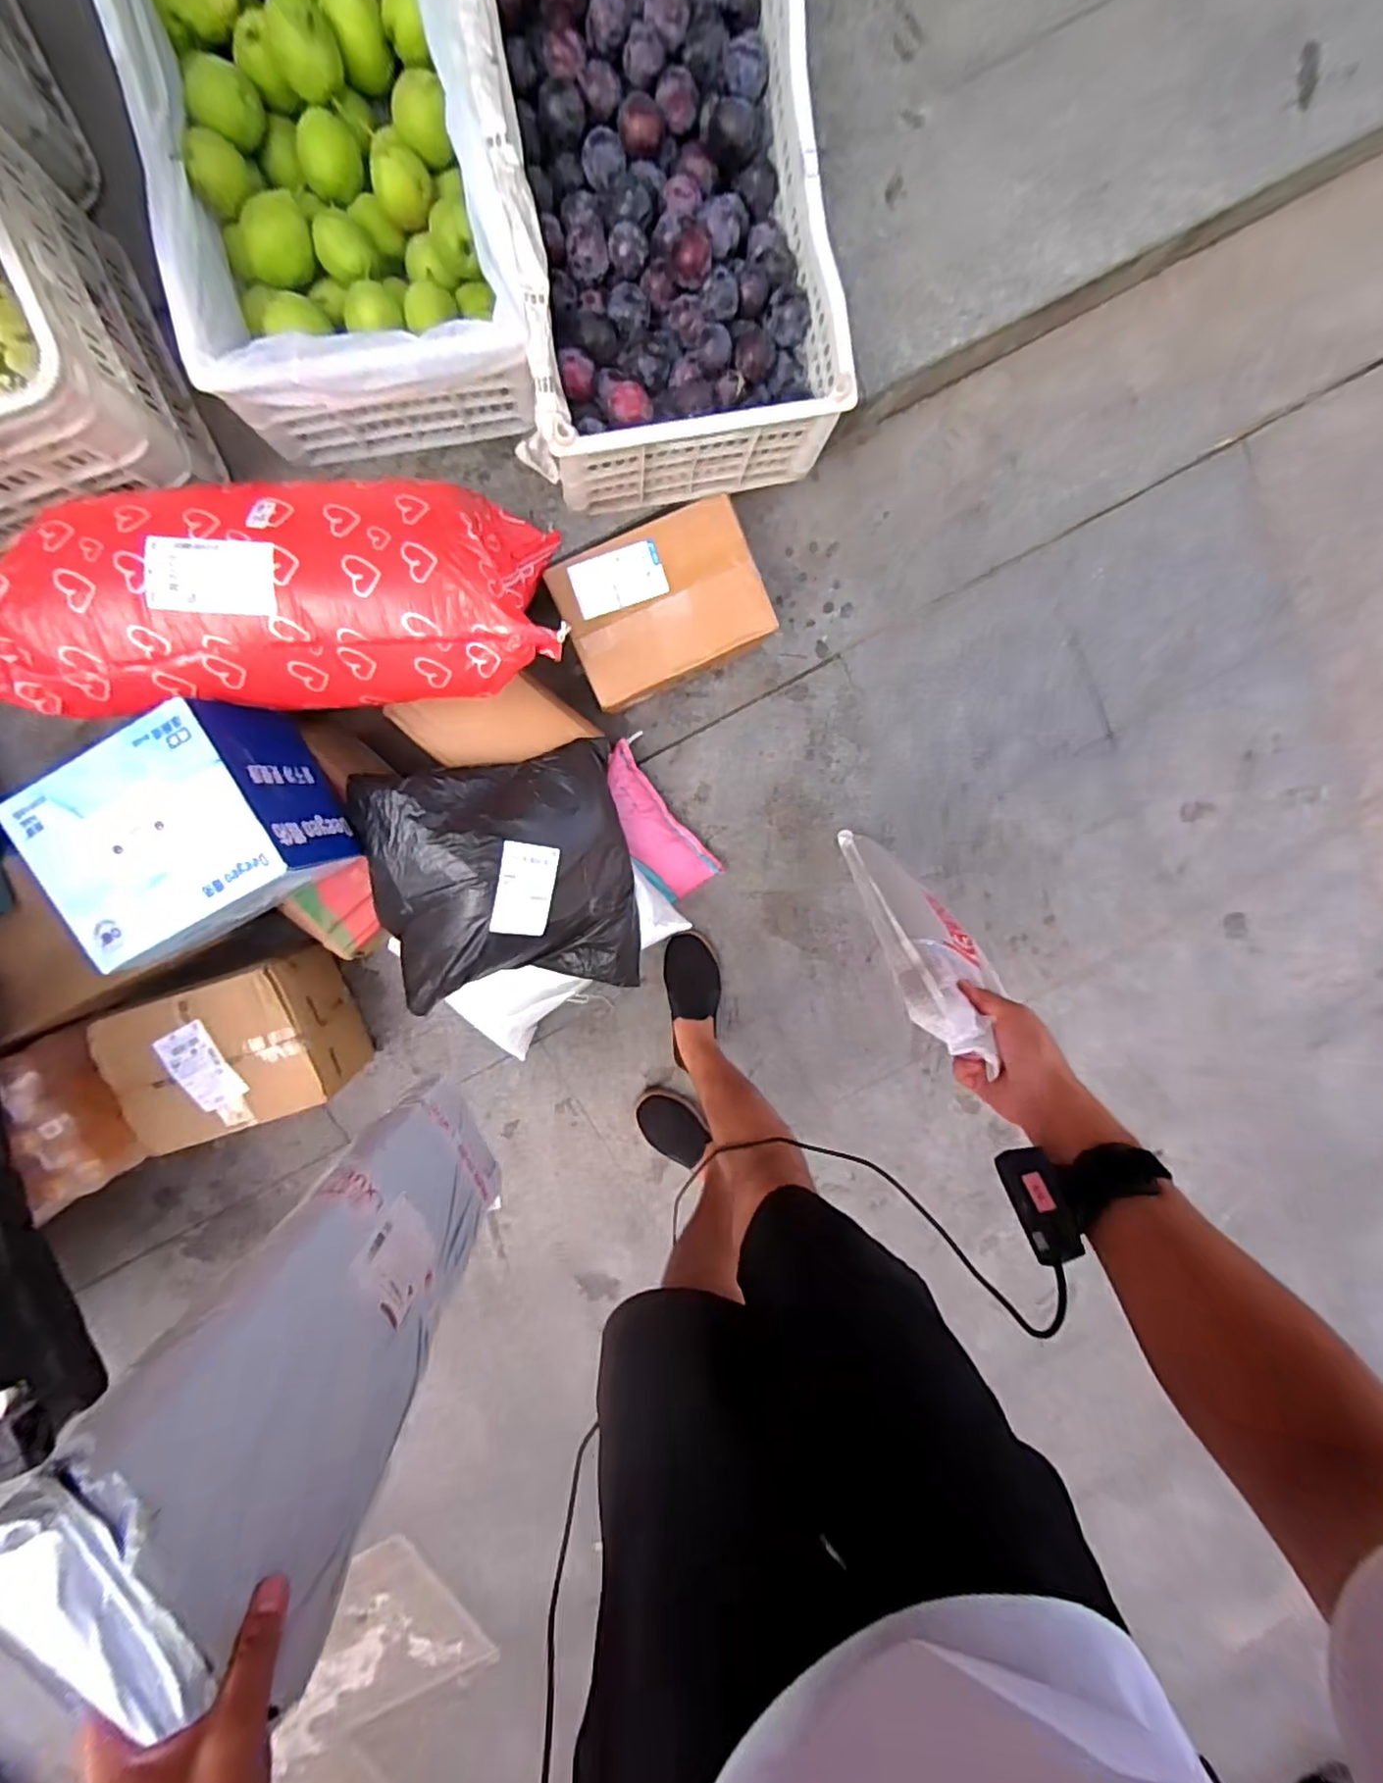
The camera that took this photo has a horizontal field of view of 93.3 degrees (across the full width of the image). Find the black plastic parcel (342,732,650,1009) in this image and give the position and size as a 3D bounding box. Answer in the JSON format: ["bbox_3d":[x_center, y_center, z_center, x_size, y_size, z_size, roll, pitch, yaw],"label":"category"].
[{"bbox_3d":[-0.268,-0.005,0.948,0.360,0.110,0.366,-11,101,-4],"label":"black plastic parcel"}]

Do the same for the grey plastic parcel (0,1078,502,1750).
[{"bbox_3d":[-0.294,0.357,0.605,0.061,0.582,0.194,-35,94,2],"label":"grey plastic parcel"}]

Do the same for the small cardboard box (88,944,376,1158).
[{"bbox_3d":[-0.717,0.244,1.048,0.290,0.179,0.232,-20,102,-3],"label":"small cardboard box"}]

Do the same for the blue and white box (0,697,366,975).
[{"bbox_3d":[-0.626,-0.072,0.820,0.294,0.174,0.232,-28,102,-1],"label":"blue and white box"}]

